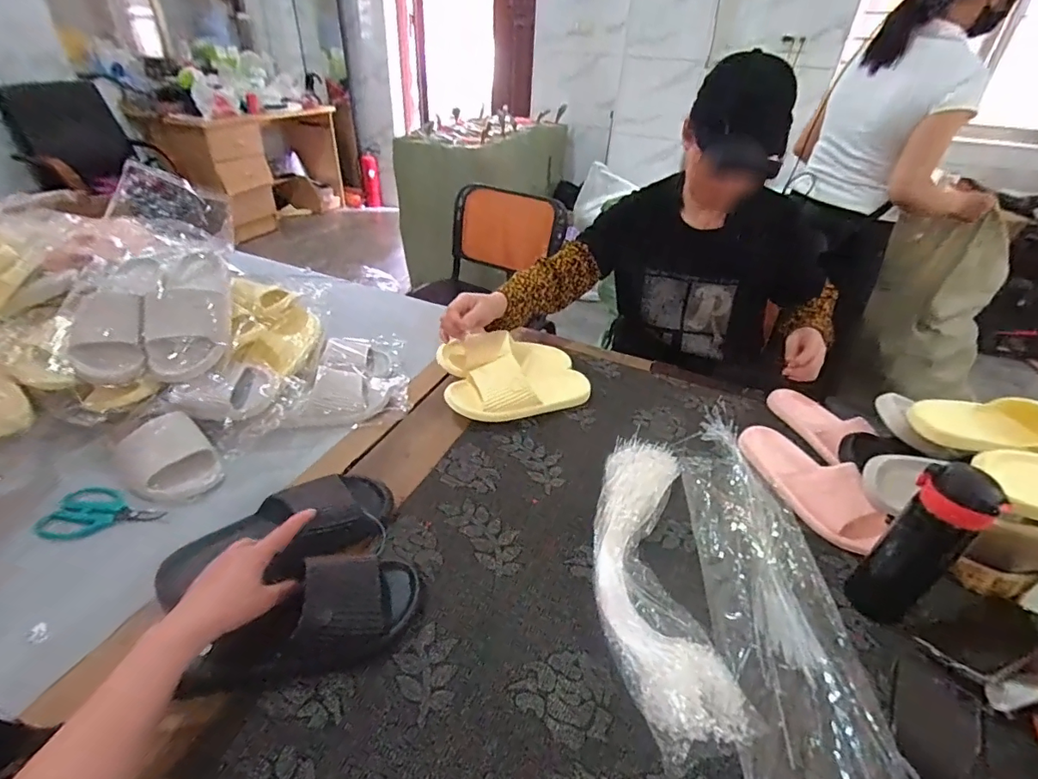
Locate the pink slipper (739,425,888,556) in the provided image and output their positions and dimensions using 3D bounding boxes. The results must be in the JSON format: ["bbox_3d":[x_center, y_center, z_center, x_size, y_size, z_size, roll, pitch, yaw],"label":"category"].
[{"bbox_3d":[0.444,0.135,0.753,0.115,0.061,0.255,-2,36,-7],"label":"pink slipper"}]

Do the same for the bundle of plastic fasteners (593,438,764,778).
[{"bbox_3d":[0.170,0.211,0.622,0.148,0.046,0.435,3,38,2],"label":"bundle of plastic fasteners"}]

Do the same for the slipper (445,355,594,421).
[{"bbox_3d":[0.006,-0.005,0.872,0.262,0.064,0.093,-8,37,-15],"label":"slipper"}]

